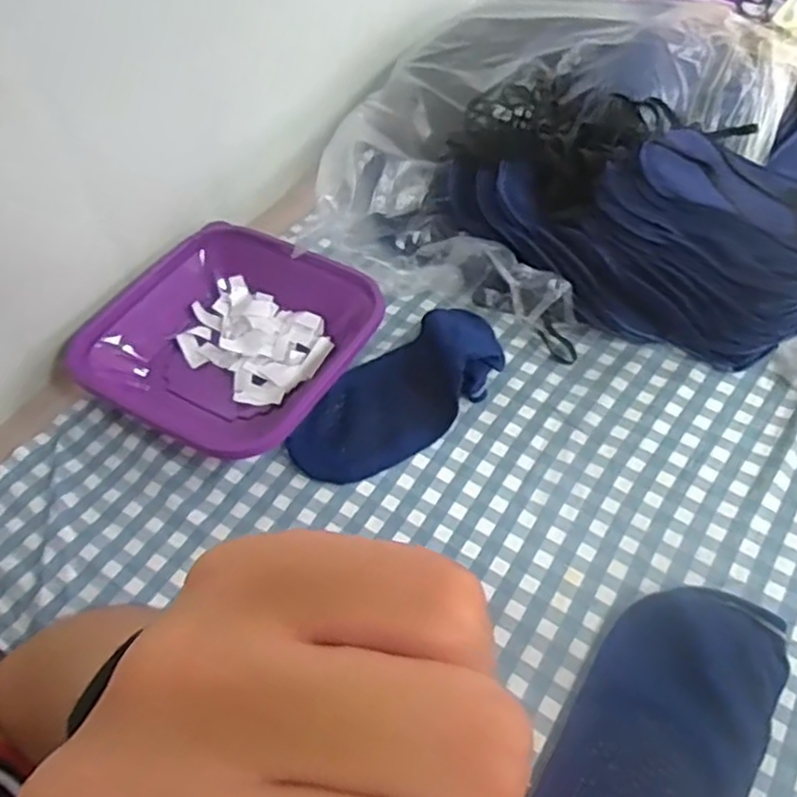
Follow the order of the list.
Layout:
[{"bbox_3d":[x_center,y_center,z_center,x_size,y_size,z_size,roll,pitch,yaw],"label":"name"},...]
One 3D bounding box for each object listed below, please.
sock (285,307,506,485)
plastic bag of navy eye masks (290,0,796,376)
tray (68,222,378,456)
[{"bbox_3d":[-0.003,-0.009,0.507,0.160,0.044,0.084,-31,56,-19],"label":"sock"},{"bbox_3d":[0.168,-0.201,0.592,0.380,0.118,0.333,16,55,17],"label":"plastic bag of navy eye masks"},{"bbox_3d":[-0.123,-0.048,0.551,0.195,0.039,0.183,25,58,22],"label":"tray"}]

